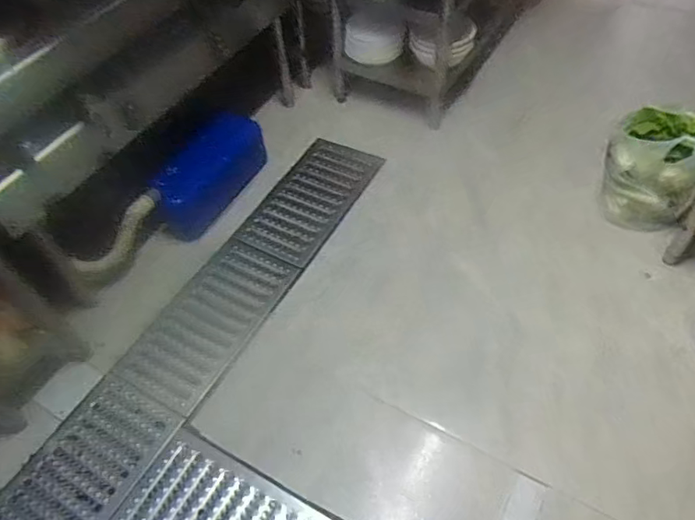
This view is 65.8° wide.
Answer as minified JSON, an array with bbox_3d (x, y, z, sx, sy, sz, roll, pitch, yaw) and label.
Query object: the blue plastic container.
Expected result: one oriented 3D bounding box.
[{"bbox_3d":[-0.476,-0.314,1.910,0.172,0.224,0.491,19,56,18],"label":"blue plastic container"}]

